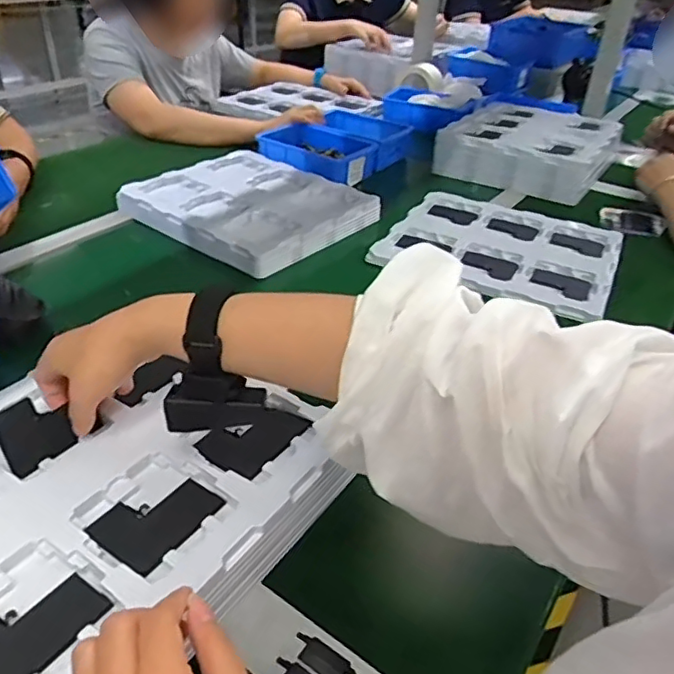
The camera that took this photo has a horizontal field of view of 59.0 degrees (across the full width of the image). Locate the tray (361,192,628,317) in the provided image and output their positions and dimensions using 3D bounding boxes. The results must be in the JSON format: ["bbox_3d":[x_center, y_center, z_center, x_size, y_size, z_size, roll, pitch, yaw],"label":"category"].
[{"bbox_3d":[0.246,-0.138,0.896,0.320,0.027,0.267,18,38,19],"label":"tray"}]

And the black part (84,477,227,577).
[{"bbox_3d":[-0.128,0.128,0.426,0.061,0.005,0.078,23,40,28],"label":"black part"}]

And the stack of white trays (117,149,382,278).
[{"bbox_3d":[-0.137,-0.213,0.958,0.322,0.045,0.284,26,41,29],"label":"stack of white trays"}]

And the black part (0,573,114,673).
[{"bbox_3d":[-0.185,0.173,0.358,0.063,0.004,0.077,23,40,28],"label":"black part"}]

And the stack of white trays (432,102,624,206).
[{"bbox_3d":[0.389,-0.379,1.197,0.289,0.085,0.336,21,39,23],"label":"stack of white trays"}]

